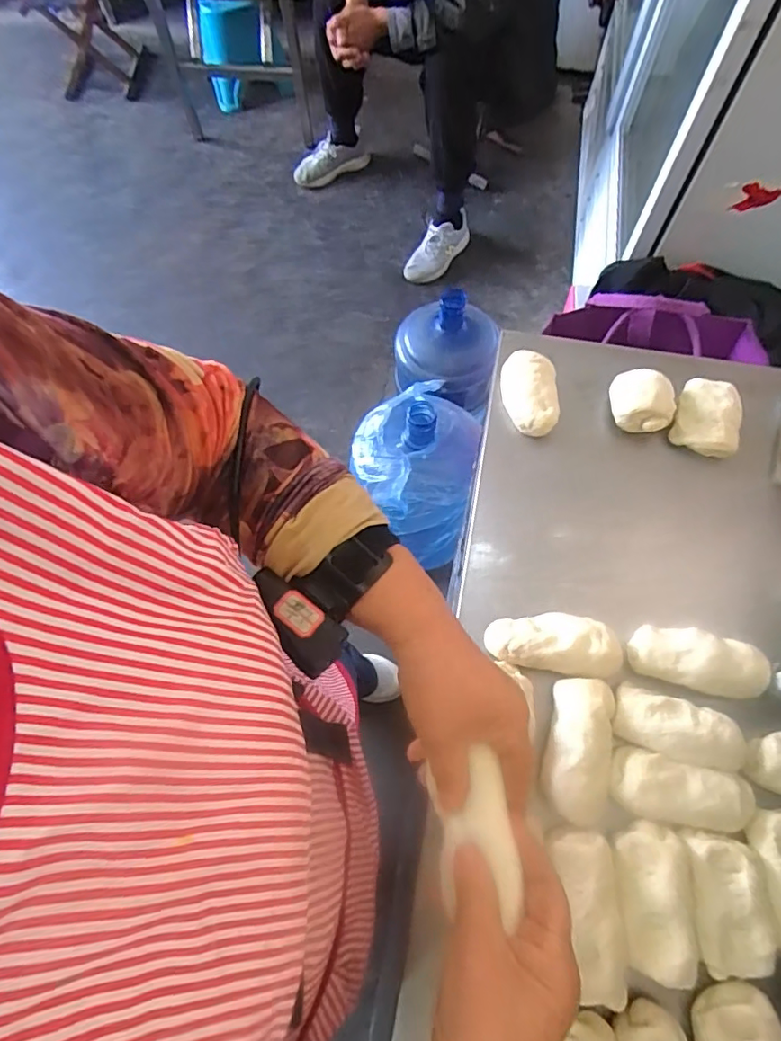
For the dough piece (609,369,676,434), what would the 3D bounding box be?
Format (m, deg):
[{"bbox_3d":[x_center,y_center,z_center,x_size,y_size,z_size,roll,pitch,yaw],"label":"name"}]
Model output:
[{"bbox_3d":[0.264,-0.126,0.577,0.059,0.052,0.061,8,69,4],"label":"dough piece"}]

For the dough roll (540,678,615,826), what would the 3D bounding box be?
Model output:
[{"bbox_3d":[0.156,0.190,0.453,0.056,0.031,0.110,6,69,4],"label":"dough roll"}]

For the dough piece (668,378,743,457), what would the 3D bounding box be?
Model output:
[{"bbox_3d":[0.328,-0.112,0.572,0.061,0.044,0.081,13,69,6],"label":"dough piece"}]

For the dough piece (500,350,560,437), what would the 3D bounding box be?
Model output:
[{"bbox_3d":[0.150,-0.139,0.595,0.055,0.037,0.095,1,69,1],"label":"dough piece"}]

